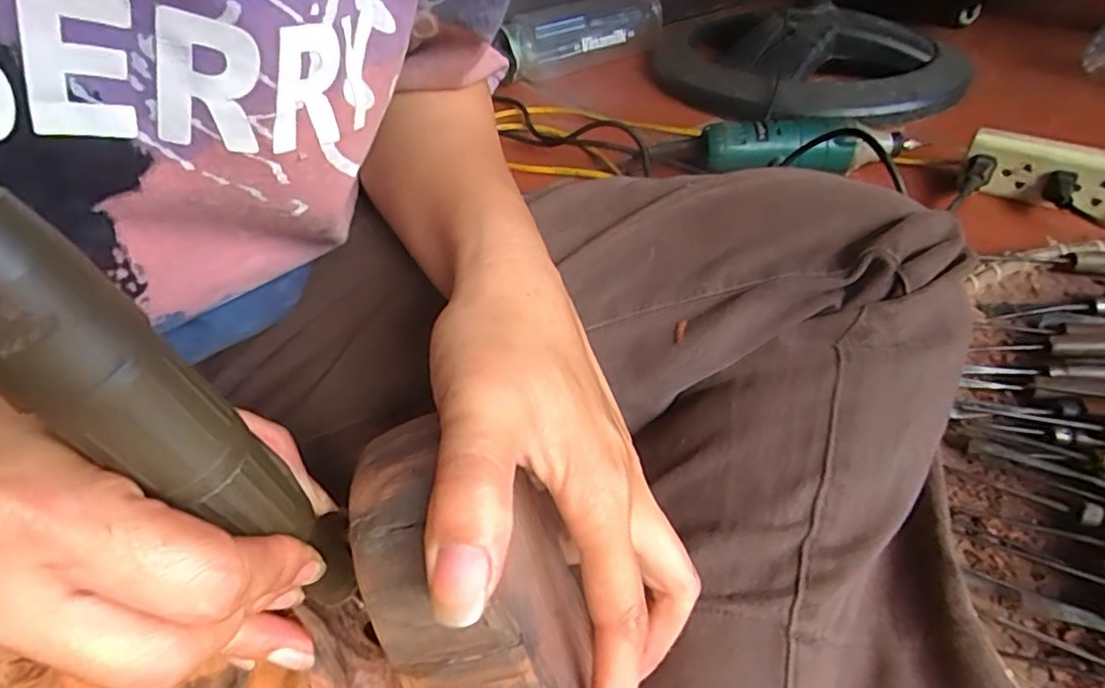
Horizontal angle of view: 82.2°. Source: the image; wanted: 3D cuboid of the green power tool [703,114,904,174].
[{"bbox_3d":[0.254,-0.195,0.627,0.202,0.043,0.060,-5,41,-4],"label":"green power tool"}]

